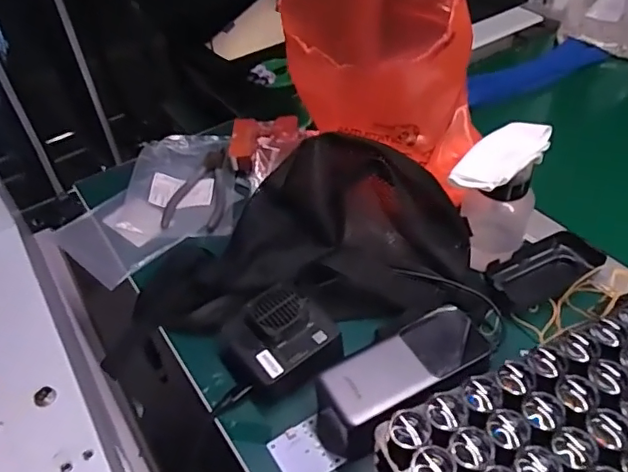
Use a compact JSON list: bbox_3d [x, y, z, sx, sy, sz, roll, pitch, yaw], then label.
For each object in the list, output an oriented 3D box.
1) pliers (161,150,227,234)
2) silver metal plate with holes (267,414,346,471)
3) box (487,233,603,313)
[{"bbox_3d":[-0.134,-0.054,0.651,0.068,0.013,0.134,-3,43,3],"label":"pliers"},{"bbox_3d":[-0.007,0.166,0.424,0.043,0.009,0.044,-26,47,-20],"label":"silver metal plate with holes"},{"bbox_3d":[0.209,0.033,0.520,0.107,0.024,0.055,-24,46,-18],"label":"box"}]

